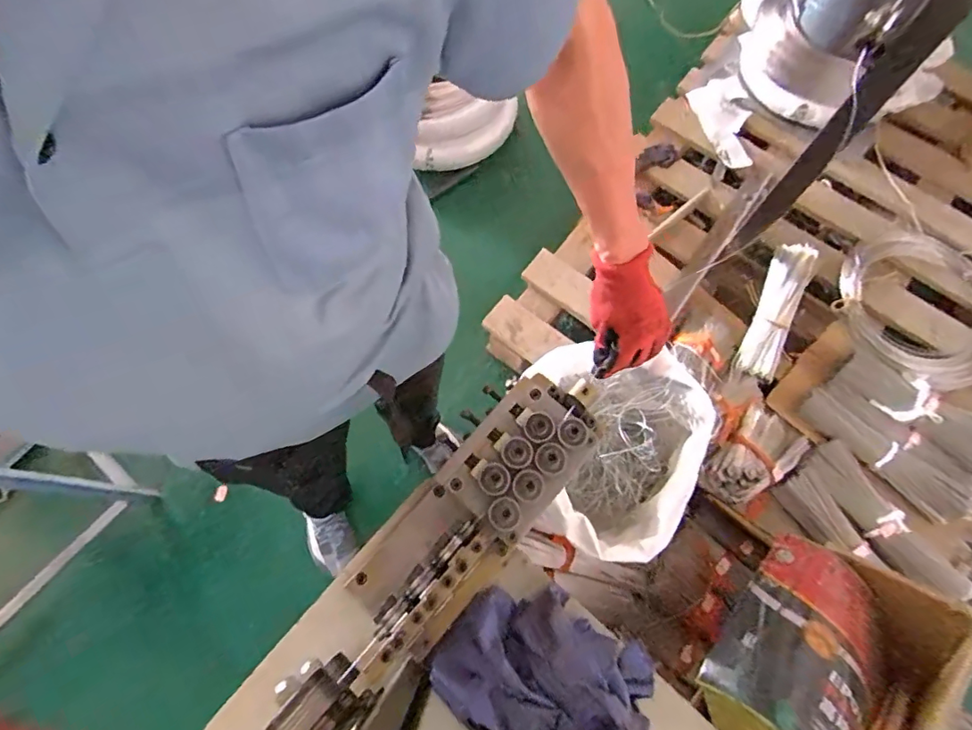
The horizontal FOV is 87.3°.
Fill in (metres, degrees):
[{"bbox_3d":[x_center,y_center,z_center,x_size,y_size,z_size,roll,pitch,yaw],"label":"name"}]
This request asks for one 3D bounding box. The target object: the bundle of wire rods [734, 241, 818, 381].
[{"bbox_3d":[0.674,-0.129,1.181,0.093,0.084,0.311,20,89,7],"label":"bundle of wire rods"}]

